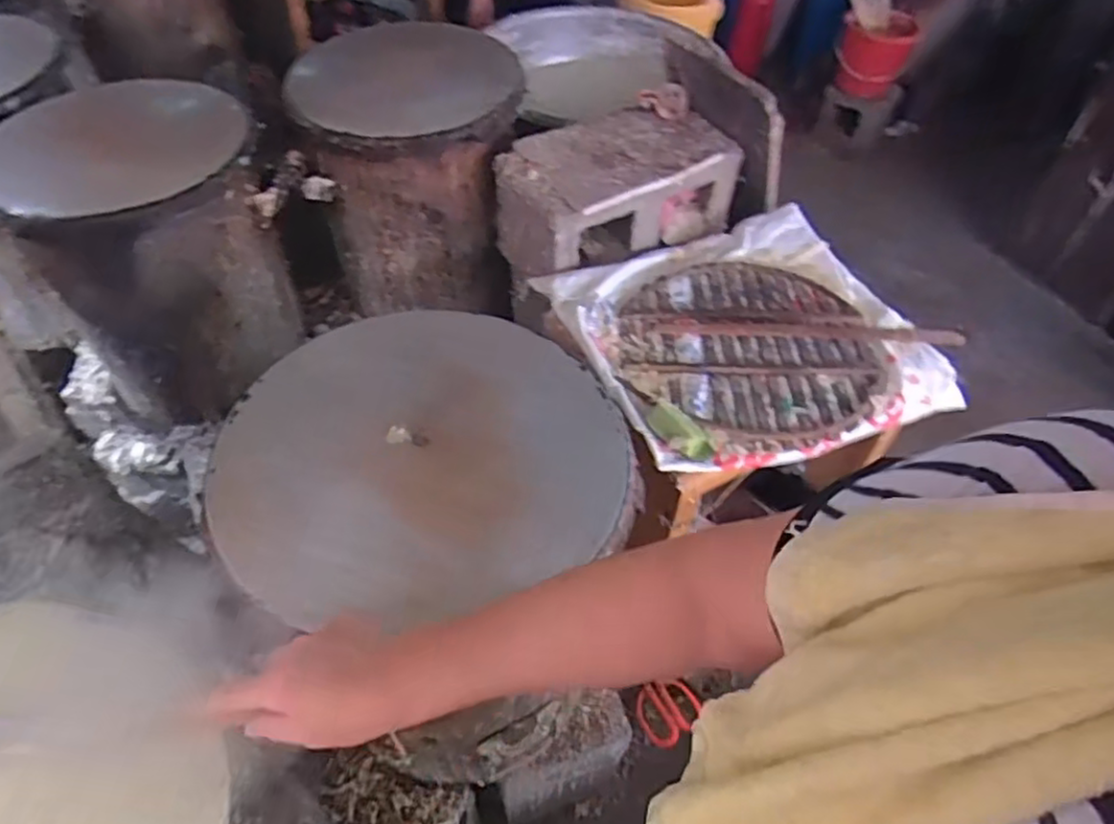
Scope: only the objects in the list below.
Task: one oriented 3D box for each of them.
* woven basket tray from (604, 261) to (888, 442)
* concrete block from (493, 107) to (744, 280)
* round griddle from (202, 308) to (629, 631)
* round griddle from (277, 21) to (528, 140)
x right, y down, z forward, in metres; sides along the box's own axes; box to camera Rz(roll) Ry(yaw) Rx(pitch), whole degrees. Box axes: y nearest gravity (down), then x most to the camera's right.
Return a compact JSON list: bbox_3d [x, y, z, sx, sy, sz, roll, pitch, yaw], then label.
[{"bbox_3d":[0.279,-0.105,1.017,0.367,0.023,0.363,10,51,6],"label":"woven basket tray"},{"bbox_3d":[0.105,-0.374,1.176,0.373,0.186,0.196,-26,56,-21],"label":"concrete block"},{"bbox_3d":[-0.124,0.029,0.643,0.359,0.023,0.326,-1,50,-2],"label":"round griddle"},{"bbox_3d":[-0.236,-0.551,1.129,0.319,0.061,0.325,1,50,-1],"label":"round griddle"}]

